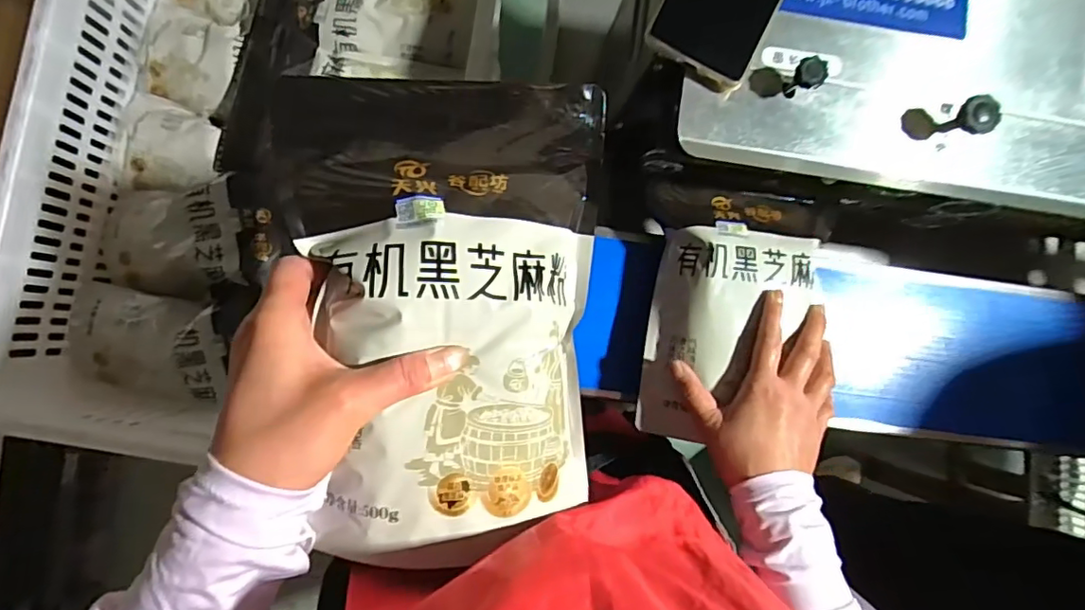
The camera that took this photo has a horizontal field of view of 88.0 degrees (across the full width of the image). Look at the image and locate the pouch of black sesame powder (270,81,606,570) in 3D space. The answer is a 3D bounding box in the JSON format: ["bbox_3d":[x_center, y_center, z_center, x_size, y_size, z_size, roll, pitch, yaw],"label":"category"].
[{"bbox_3d":[-0.041,0.003,0.291,0.161,0.050,0.238,-5,85,-5],"label":"pouch of black sesame powder"}]

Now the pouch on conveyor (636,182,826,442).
[{"bbox_3d":[0.158,0.004,0.459,0.138,0.039,0.205,5,84,-4],"label":"pouch on conveyor"}]

